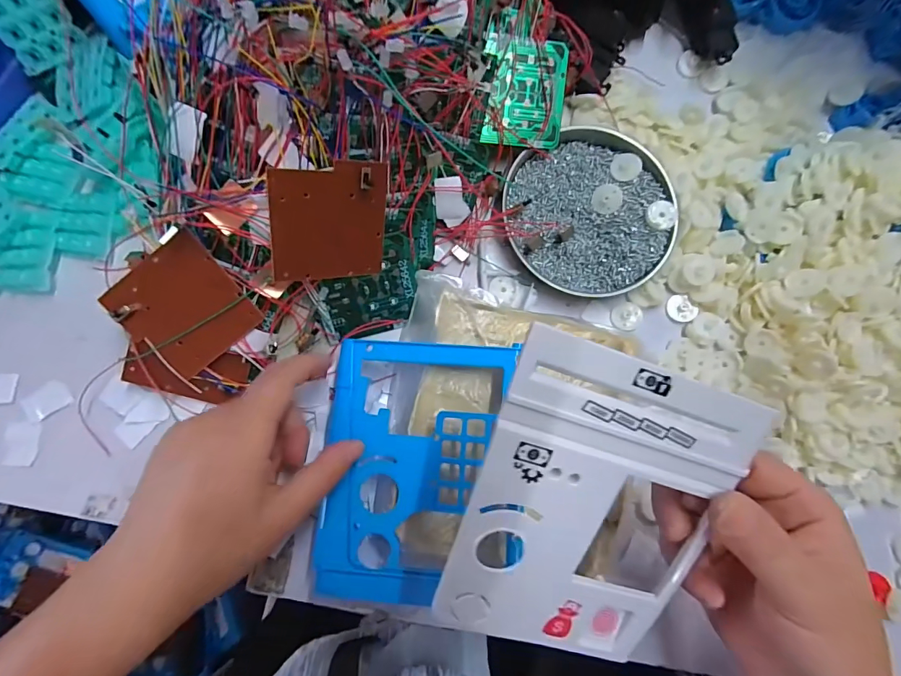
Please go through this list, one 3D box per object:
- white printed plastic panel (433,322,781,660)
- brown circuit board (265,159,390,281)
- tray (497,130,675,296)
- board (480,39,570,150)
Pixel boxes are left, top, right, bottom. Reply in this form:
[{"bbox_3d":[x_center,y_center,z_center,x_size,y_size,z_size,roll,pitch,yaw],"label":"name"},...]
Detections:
[{"bbox_3d":[0.060,0.076,0.176,0.110,0.005,0.140,18,103,-11],"label":"white printed plastic panel"},{"bbox_3d":[-0.074,-0.072,0.260,0.071,0.004,0.071,-11,126,-33],"label":"brown circuit board"},{"bbox_3d":[0.112,-0.102,0.329,0.133,0.015,0.127,0,82,-3],"label":"tray"},{"bbox_3d":[0.057,-0.182,0.310,0.059,0.004,0.071,1,104,-9],"label":"board"}]

